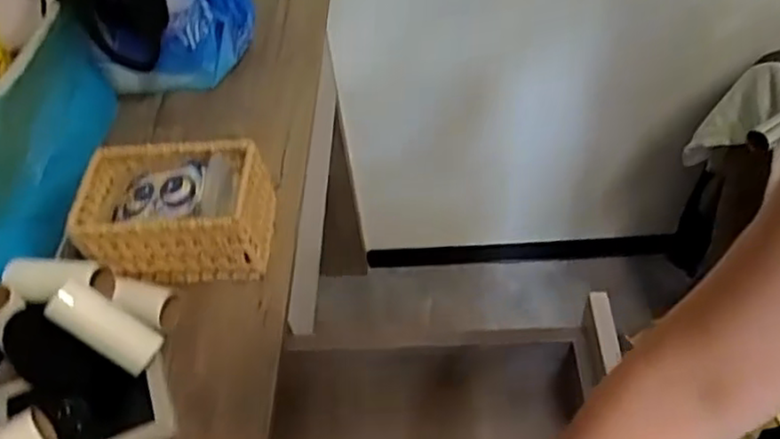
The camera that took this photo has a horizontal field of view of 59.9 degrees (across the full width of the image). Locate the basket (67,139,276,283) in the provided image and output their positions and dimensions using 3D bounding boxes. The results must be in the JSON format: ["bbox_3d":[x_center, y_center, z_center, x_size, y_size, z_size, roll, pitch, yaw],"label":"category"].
[{"bbox_3d":[-0.231,-0.008,0.733,0.192,0.087,0.123,-4,50,4],"label":"basket"}]

